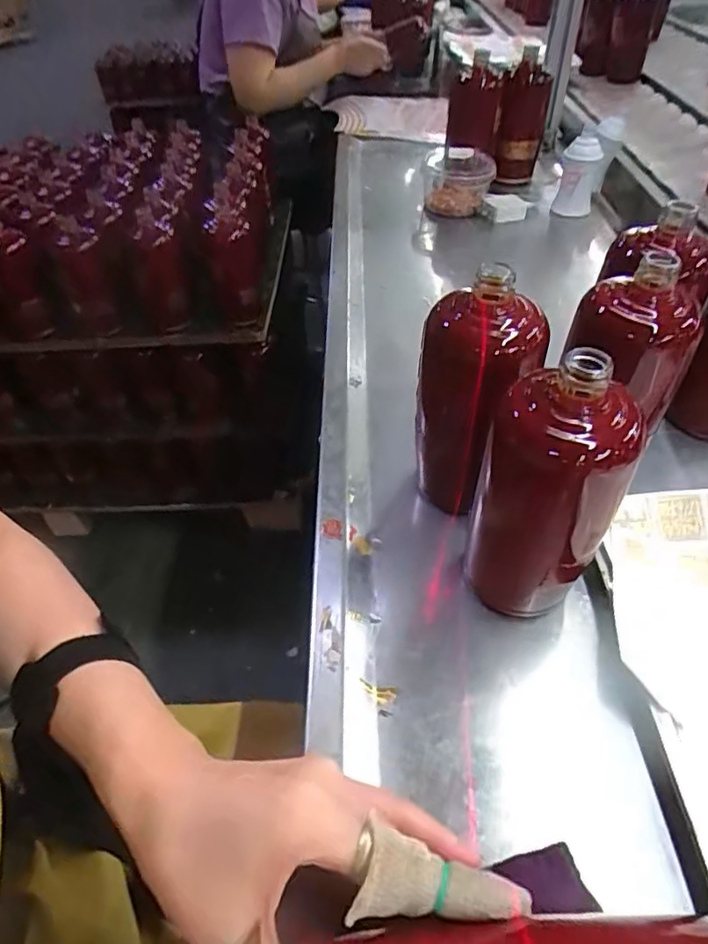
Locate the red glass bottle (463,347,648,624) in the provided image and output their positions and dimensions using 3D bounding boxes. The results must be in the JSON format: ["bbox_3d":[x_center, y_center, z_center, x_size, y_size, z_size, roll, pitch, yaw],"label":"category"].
[{"bbox_3d":[0.118,0.011,0.363,0.088,0.176,0.062,16,50,20],"label":"red glass bottle"}]

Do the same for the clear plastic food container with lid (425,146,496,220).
[{"bbox_3d":[0.161,-0.448,0.910,0.107,0.072,0.099,8,47,13],"label":"clear plastic food container with lid"}]

